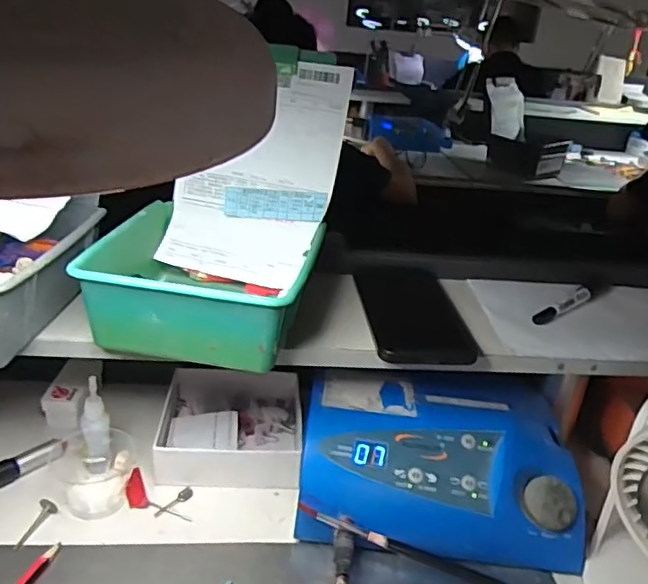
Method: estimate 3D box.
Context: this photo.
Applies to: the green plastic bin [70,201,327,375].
[{"bbox_3d":[-0.094,-0.010,0.496,0.161,0.070,0.167,7,25,4],"label":"green plastic bin"}]

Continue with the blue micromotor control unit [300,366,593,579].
[{"bbox_3d":[0.096,0.139,0.521,0.217,0.079,0.153,6,25,0],"label":"blue micromotor control unit"}]

